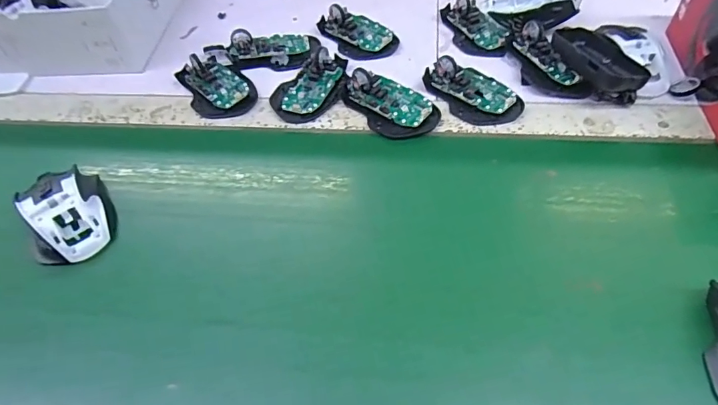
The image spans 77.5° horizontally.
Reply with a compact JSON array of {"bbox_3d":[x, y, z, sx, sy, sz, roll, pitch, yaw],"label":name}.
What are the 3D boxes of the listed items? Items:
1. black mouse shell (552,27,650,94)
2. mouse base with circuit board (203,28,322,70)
[{"bbox_3d":[0.255,-0.148,0.484,0.056,0.040,0.114,-15,53,-6],"label":"black mouse shell"},{"bbox_3d":[-0.123,-0.199,0.565,0.141,0.035,0.058,-4,53,2],"label":"mouse base with circuit board"}]

